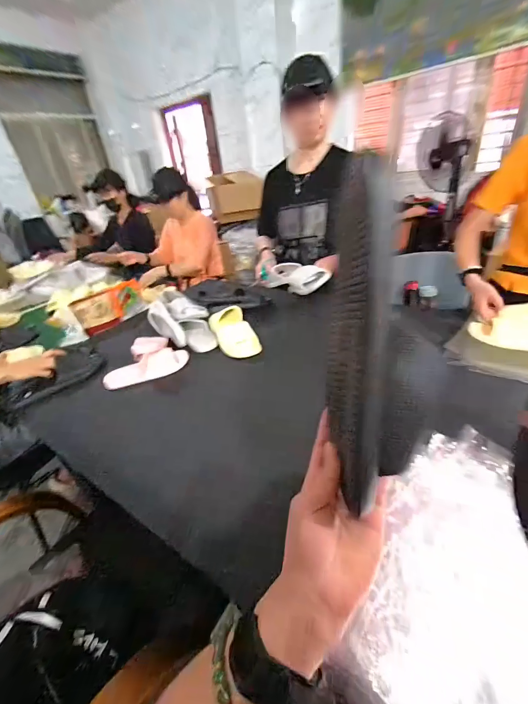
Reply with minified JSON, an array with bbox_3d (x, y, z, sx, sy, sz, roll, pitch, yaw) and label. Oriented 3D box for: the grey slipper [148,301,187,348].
[{"bbox_3d":[-0.330,-0.086,1.040,0.062,0.090,0.198,-31,60,-32],"label":"grey slipper"}]

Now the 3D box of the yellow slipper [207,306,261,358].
[{"bbox_3d":[-0.100,-0.058,1.007,0.118,0.060,0.217,-28,54,-10],"label":"yellow slipper"}]

